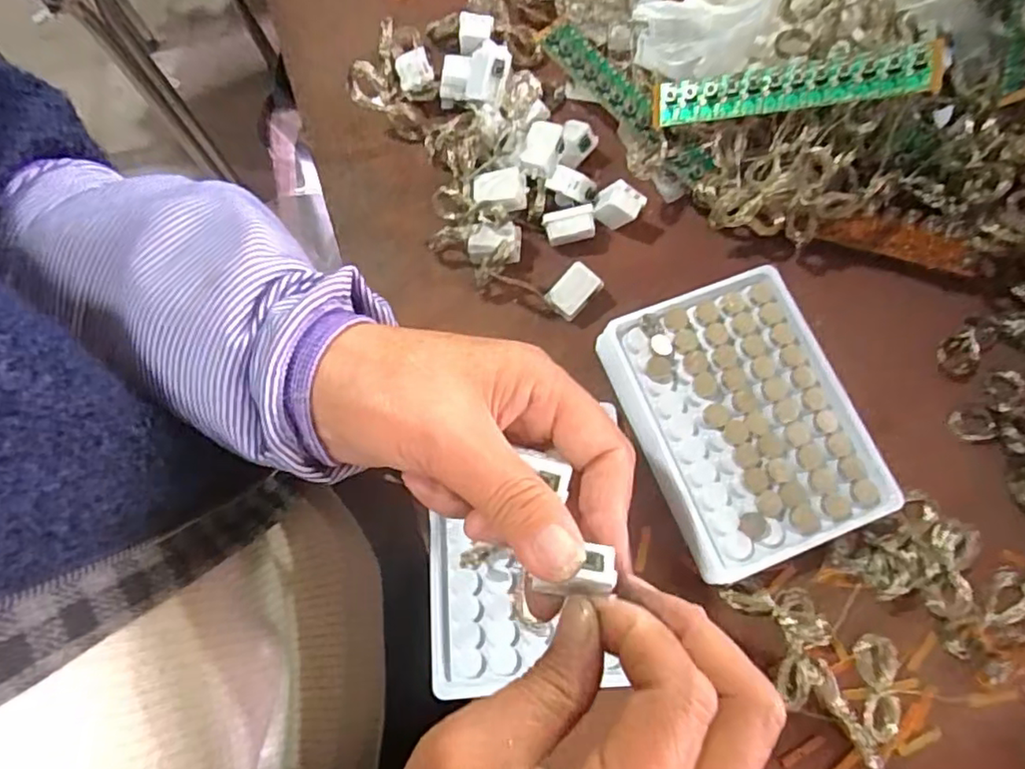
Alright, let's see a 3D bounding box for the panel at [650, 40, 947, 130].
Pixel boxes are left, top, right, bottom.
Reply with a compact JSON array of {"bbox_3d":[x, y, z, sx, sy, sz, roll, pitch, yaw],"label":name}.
[{"bbox_3d":[0.135,-0.145,0.305,0.128,0.006,0.020,2,111,21],"label":"panel"}]

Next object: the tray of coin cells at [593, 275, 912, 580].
[{"bbox_3d":[0.110,0.017,0.302,0.099,0.028,0.129,-20,77,-6],"label":"tray of coin cells"}]

